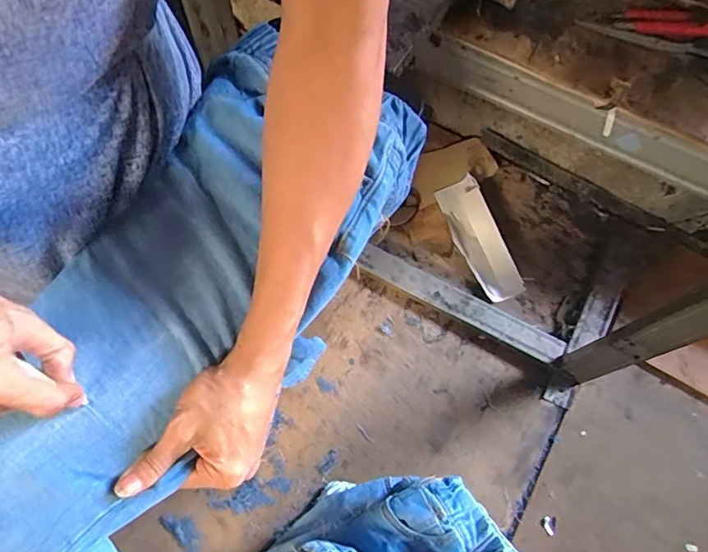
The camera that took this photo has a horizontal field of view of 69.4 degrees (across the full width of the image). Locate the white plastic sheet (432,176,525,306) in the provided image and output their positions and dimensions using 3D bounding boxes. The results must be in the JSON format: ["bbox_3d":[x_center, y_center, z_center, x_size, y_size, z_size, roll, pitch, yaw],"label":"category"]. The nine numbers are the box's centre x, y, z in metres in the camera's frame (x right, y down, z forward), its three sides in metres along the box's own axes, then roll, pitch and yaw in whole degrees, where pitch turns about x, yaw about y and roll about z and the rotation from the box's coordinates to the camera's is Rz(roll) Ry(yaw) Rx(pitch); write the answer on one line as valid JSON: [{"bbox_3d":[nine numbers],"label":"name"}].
[{"bbox_3d":[0.299,-0.086,1.219,0.106,0.021,0.297,-30,80,32],"label":"white plastic sheet"}]

